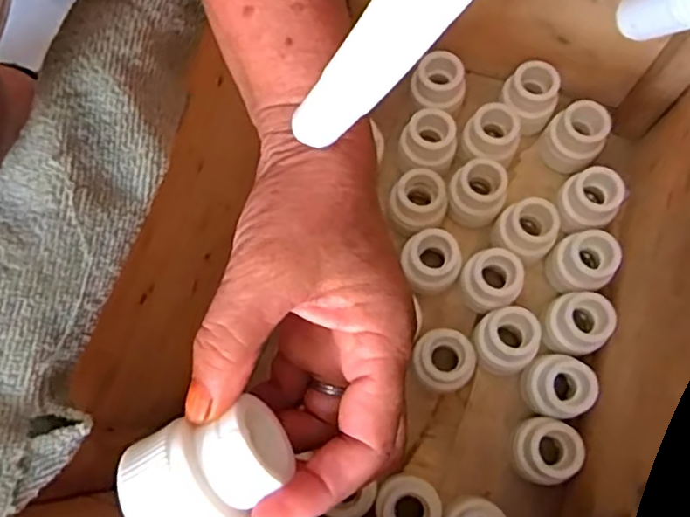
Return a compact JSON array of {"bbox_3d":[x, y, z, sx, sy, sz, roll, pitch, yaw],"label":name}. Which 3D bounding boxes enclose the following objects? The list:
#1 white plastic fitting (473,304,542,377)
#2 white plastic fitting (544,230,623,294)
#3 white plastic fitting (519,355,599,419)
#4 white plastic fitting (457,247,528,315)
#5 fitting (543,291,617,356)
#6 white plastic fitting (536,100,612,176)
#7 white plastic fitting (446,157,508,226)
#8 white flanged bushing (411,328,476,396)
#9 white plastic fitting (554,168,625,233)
[{"bbox_3d":[0.110,0.057,0.445,0.040,0.049,0.039,0,74,2],"label":"white plastic fitting"},{"bbox_3d":[0.170,0.003,0.457,0.040,0.040,0.040,0,74,2],"label":"white plastic fitting"},{"bbox_3d":[0.144,0.088,0.435,0.037,0.055,0.040,0,74,2],"label":"white plastic fitting"},{"bbox_3d":[0.103,0.016,0.456,0.039,0.043,0.036,0,74,2],"label":"white plastic fitting"},{"bbox_3d":[0.162,0.047,0.451,0.038,0.050,0.040,0,74,2],"label":"fitting"},{"bbox_3d":[0.173,-0.091,0.486,0.041,0.049,0.037,32,78,10],"label":"white plastic fitting"},{"bbox_3d":[0.097,-0.046,0.475,0.039,0.048,0.038,27,77,9],"label":"white plastic fitting"},{"bbox_3d":[0.067,0.072,0.444,0.040,0.048,0.037,0,74,2],"label":"white flanged bushing"},{"bbox_3d":[0.178,-0.039,0.476,0.043,0.049,0.040,0,74,2],"label":"white plastic fitting"}]

